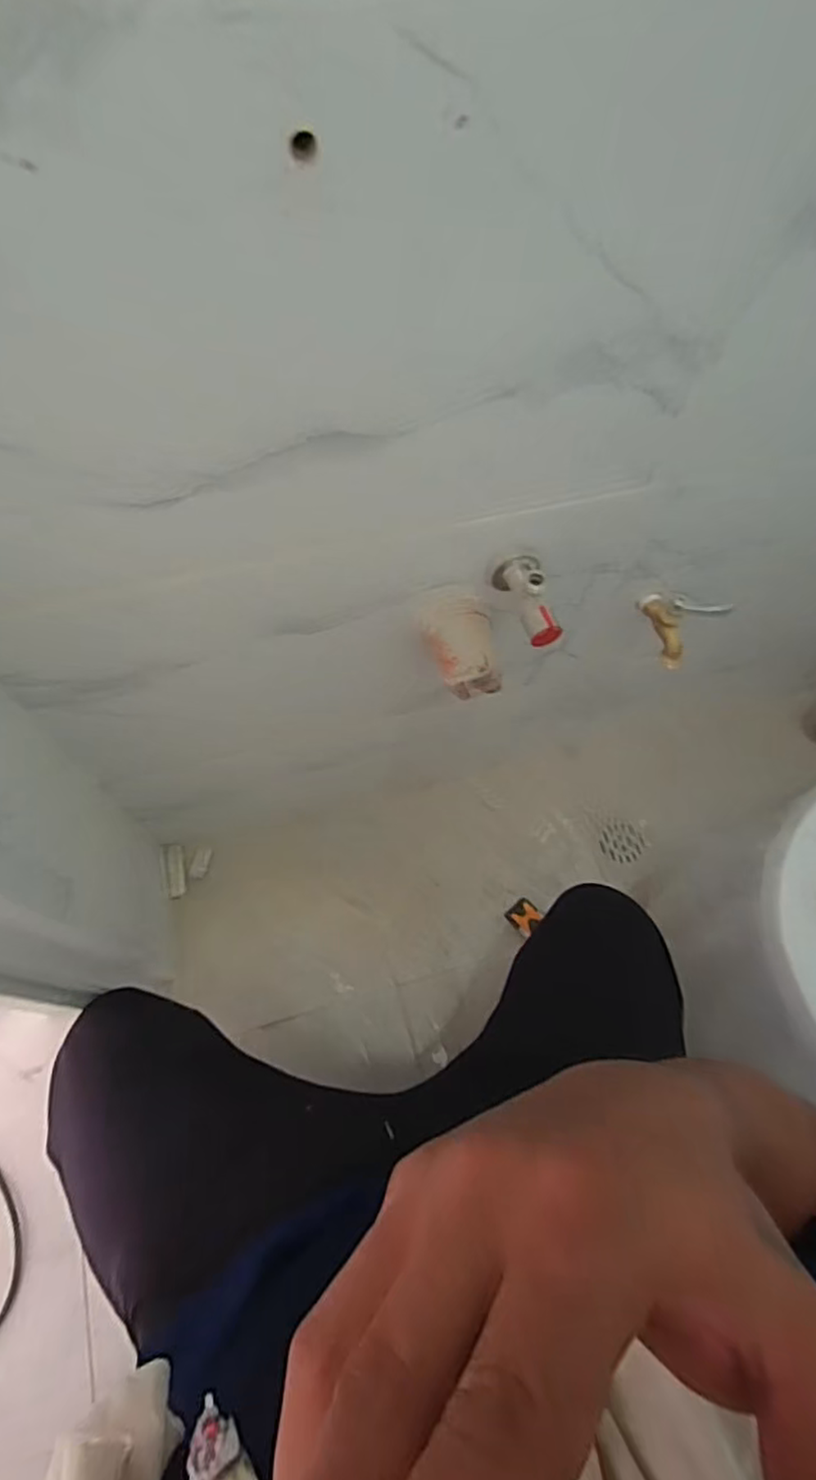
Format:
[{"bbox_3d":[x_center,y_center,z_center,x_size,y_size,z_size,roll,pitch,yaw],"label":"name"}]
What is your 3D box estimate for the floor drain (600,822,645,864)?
[{"bbox_3d":[0.328,0.156,1.001,0.063,0.009,0.064,1,63,-3],"label":"floor drain"}]

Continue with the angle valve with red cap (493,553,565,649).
[{"bbox_3d":[0.103,-0.126,0.568,0.044,0.042,0.090,-7,64,-7],"label":"angle valve with red cap"}]

